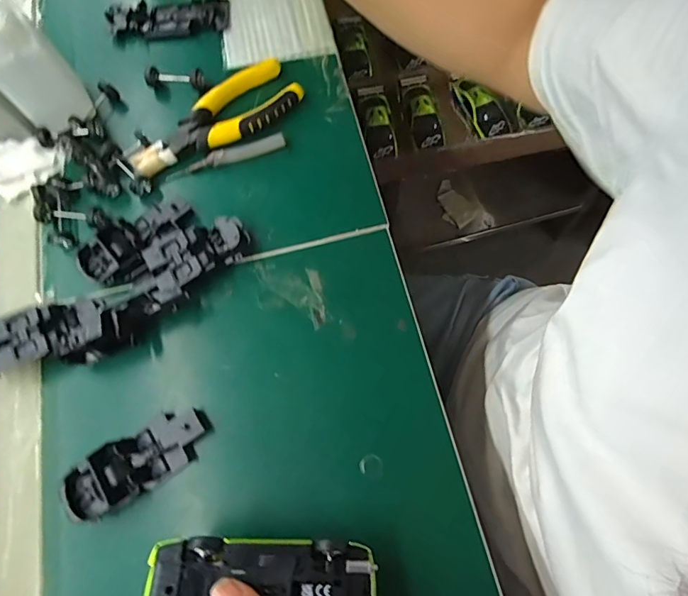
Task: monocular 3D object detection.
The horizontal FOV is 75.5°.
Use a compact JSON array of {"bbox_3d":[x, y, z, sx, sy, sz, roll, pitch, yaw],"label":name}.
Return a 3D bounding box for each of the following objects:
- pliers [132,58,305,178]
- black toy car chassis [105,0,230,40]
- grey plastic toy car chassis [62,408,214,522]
[{"bbox_3d":[-0.115,-0.161,0.408,0.163,0.013,0.058,-39,73,-10],"label":"pliers"},{"bbox_3d":[-0.180,-0.288,0.455,0.122,0.012,0.045,-5,70,1],"label":"black toy car chassis"},{"bbox_3d":[-0.146,0.115,0.317,0.100,0.017,0.040,-32,72,-8],"label":"grey plastic toy car chassis"}]

